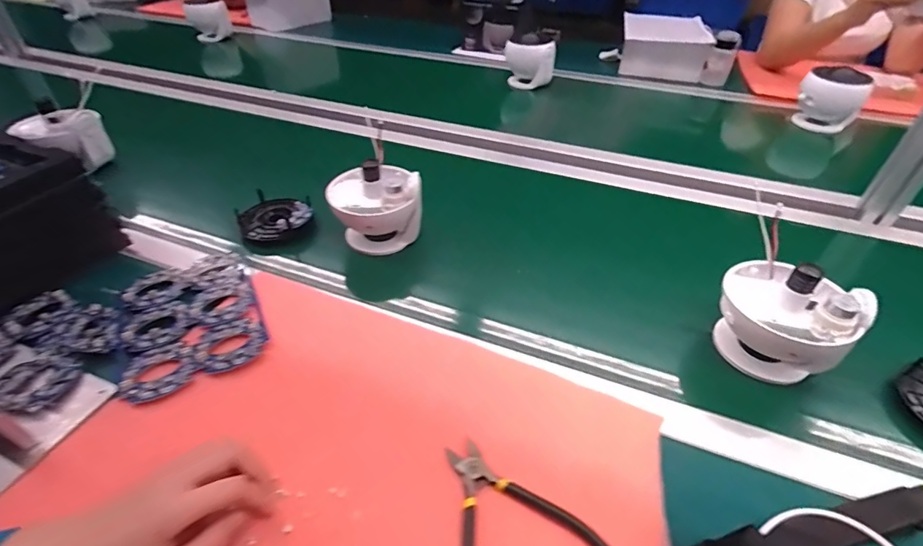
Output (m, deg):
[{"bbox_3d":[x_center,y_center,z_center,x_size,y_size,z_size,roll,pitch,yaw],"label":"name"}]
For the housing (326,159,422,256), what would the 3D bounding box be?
[{"bbox_3d":[-0.114,-0.091,0.599,0.119,0.091,0.105,-6,42,-8],"label":"housing"}]

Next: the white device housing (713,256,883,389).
[{"bbox_3d":[0.324,0.044,0.454,0.092,0.104,0.117,-25,47,-27],"label":"white device housing"}]

